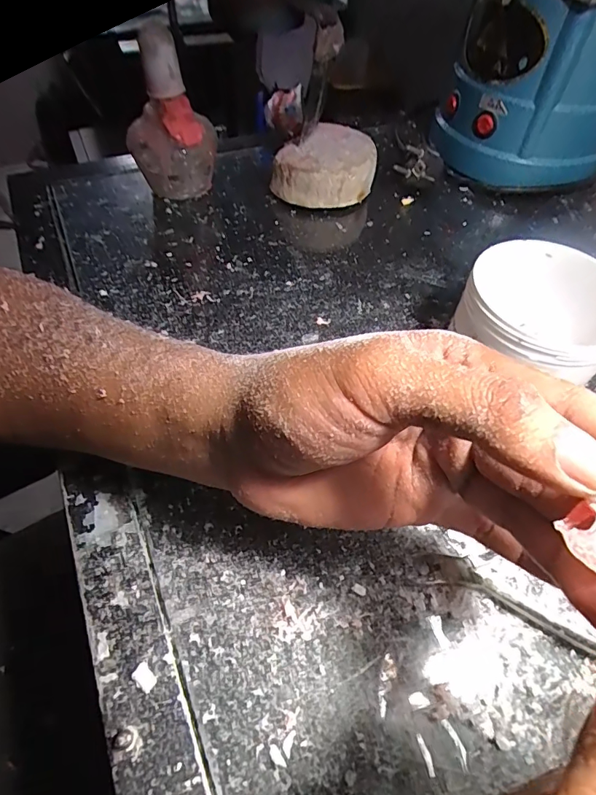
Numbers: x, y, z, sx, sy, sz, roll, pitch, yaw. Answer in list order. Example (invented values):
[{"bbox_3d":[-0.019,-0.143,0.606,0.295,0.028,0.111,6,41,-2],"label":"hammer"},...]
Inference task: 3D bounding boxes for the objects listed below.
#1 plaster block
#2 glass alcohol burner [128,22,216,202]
[{"bbox_3d":[0.022,-0.212,0.416,0.091,0.044,0.083,2,54,-1],"label":"plaster block"},{"bbox_3d":[-0.105,-0.224,0.367,0.072,0.116,0.065,-10,55,-9],"label":"glass alcohol burner"}]

